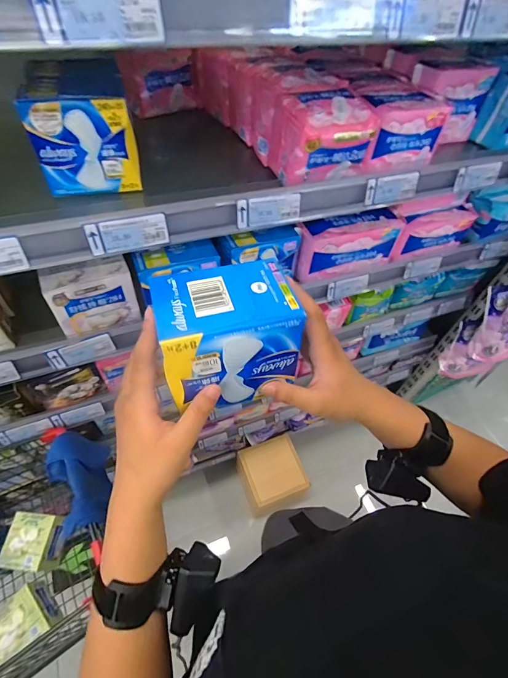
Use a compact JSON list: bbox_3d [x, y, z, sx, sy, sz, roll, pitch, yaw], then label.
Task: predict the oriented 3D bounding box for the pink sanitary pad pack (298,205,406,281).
[{"bbox_3d":[0.180,-0.178,0.649,0.203,0.091,0.058,-14,56,-16],"label":"pink sanitary pad pack"}]

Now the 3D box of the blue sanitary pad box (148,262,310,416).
[{"bbox_3d":[-0.023,-0.008,0.290,0.106,0.077,0.084,-10,55,-13],"label":"blue sanitary pad box"}]

